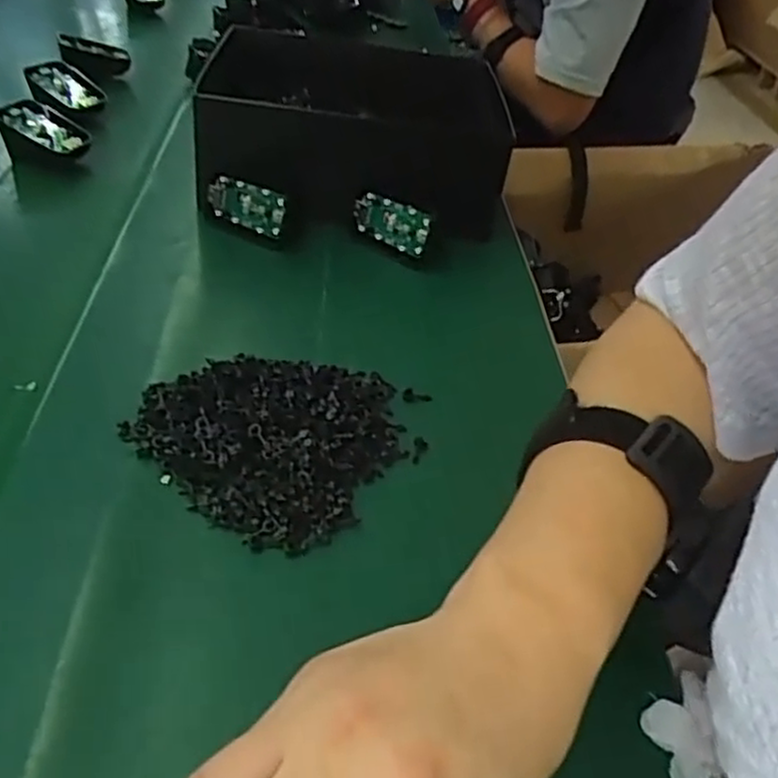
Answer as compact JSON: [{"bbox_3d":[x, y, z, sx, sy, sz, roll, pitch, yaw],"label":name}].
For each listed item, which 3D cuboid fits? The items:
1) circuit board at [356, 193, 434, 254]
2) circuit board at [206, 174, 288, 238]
[{"bbox_3d":[0.003,-0.123,0.555,0.062,0.033,0.010,28,44,24],"label":"circuit board"},{"bbox_3d":[-0.103,-0.133,0.542,0.059,0.032,0.010,21,42,16],"label":"circuit board"}]

